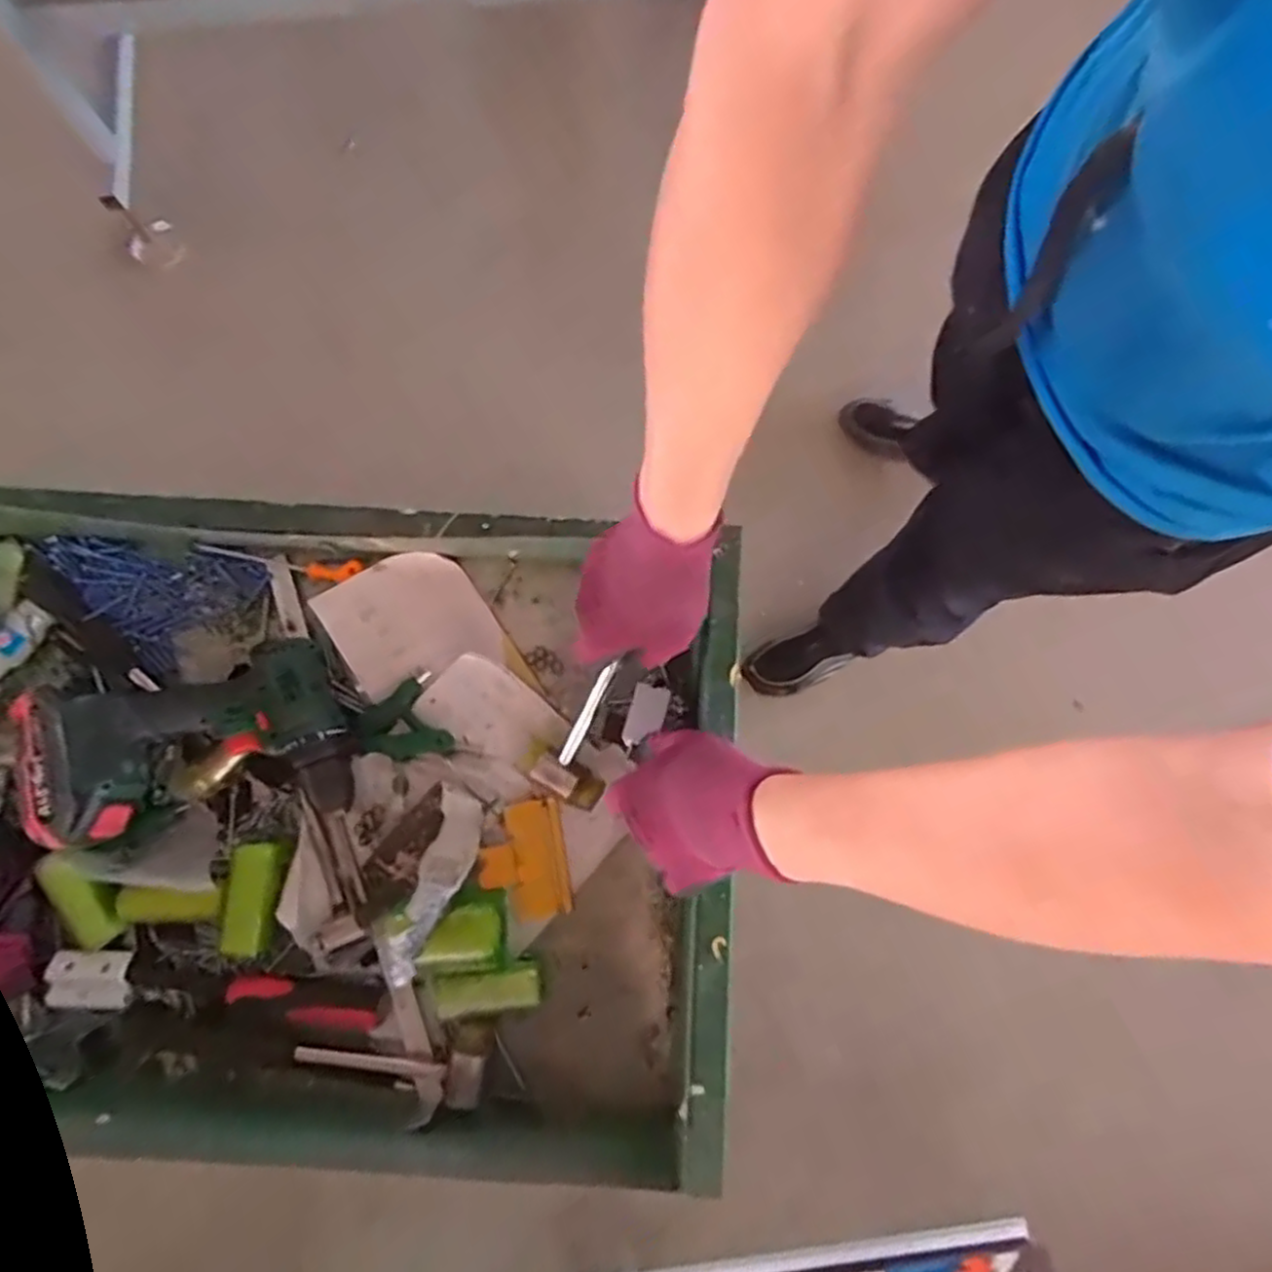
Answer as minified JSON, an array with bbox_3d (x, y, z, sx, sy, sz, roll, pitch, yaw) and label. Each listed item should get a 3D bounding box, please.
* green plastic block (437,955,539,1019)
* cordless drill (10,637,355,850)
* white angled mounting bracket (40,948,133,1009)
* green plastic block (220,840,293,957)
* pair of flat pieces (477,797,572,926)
[{"bbox_3d":[-0.118,0.282,0.576,0.081,0.025,0.031,-3,80,-17],"label":"green plastic block"},{"bbox_3d":[-0.358,0.091,0.583,0.230,0.062,0.145,-11,80,-15],"label":"cordless drill"},{"bbox_3d":[-0.451,0.283,0.593,0.070,0.008,0.045,2,80,0],"label":"white angled mounting bracket"},{"bbox_3d":[-0.311,0.214,0.589,0.039,0.019,0.087,4,80,0],"label":"green plastic block"},{"bbox_3d":[-0.095,0.190,0.609,0.068,0.018,0.094,-10,80,-2],"label":"pair of flat pieces"}]

